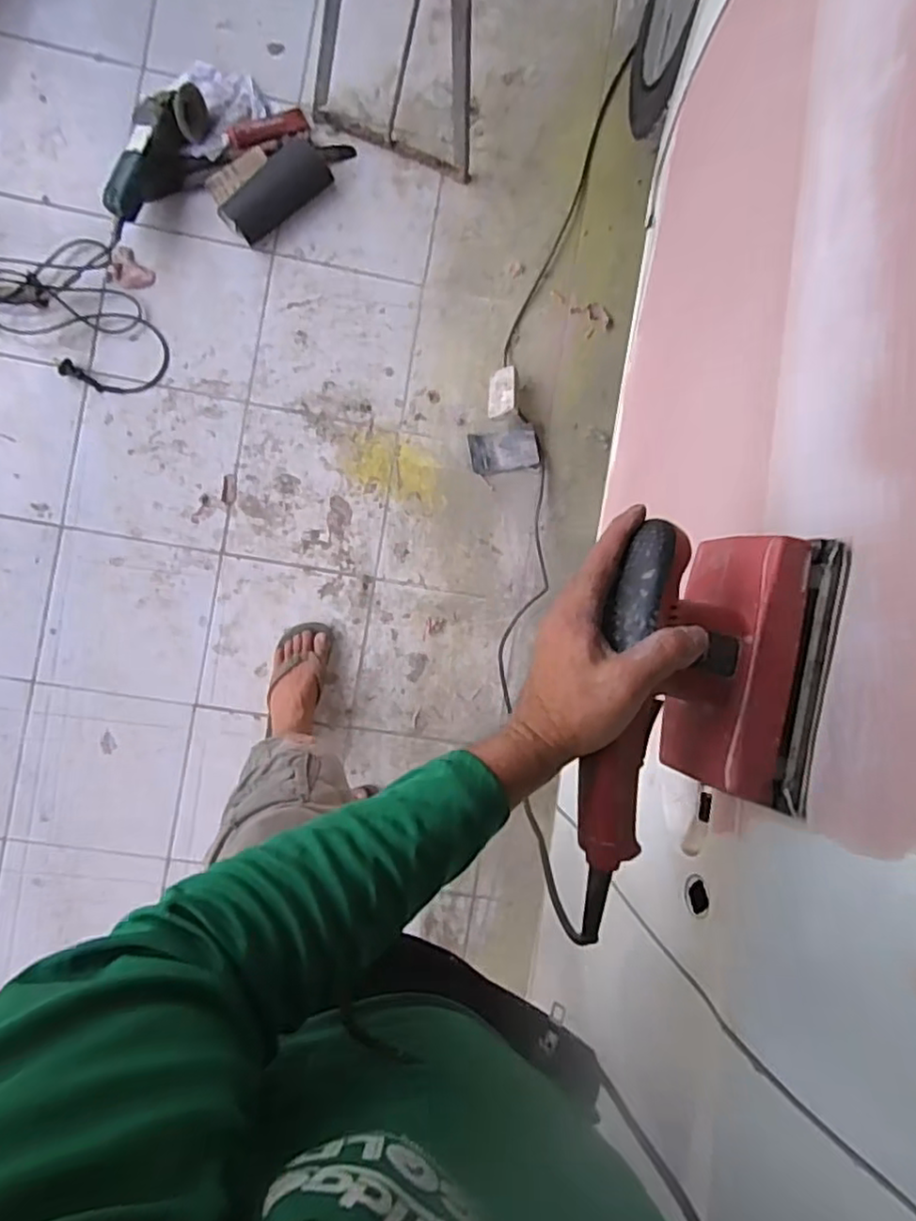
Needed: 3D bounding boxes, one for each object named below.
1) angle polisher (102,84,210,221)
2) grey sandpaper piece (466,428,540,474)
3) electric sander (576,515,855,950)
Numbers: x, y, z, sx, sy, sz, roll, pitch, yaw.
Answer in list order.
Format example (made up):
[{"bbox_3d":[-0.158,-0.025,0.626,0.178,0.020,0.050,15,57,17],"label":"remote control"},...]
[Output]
[{"bbox_3d":[-0.577,-0.863,1.234,0.096,0.069,0.273,34,86,-5],"label":"angle polisher"},{"bbox_3d":[0.095,-0.327,1.342,0.136,0.012,0.082,-10,91,-5],"label":"grey sandpaper piece"},{"bbox_3d":[0.166,0.079,0.449,0.157,0.082,0.266,9,89,-6],"label":"electric sander"}]

